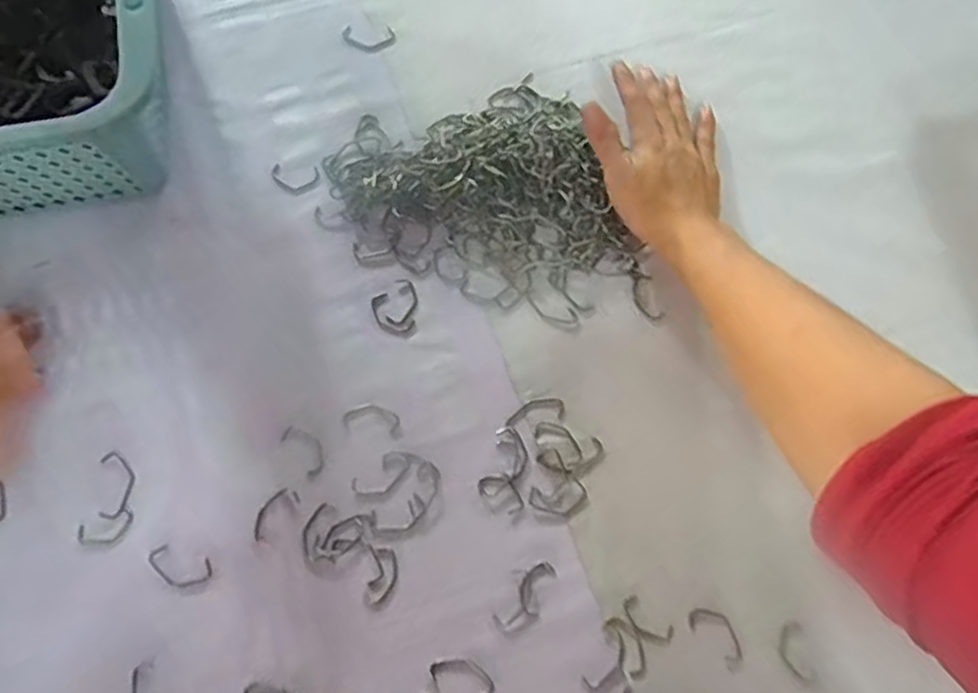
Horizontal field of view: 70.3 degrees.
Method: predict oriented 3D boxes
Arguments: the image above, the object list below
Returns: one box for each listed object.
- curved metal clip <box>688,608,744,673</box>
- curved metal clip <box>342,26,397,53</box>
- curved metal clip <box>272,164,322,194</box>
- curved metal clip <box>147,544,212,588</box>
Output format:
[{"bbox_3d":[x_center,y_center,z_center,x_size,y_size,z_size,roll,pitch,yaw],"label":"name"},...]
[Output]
[{"bbox_3d":[0.140,0.175,0.419,0.020,0.004,0.040,-41,77,-12],"label":"curved metal clip"},{"bbox_3d":[-0.096,-0.245,0.552,0.043,0.004,0.023,3,72,0],"label":"curved metal clip"},{"bbox_3d":[-0.143,-0.124,0.511,0.038,0.004,0.024,5,72,1],"label":"curved metal clip"},{"bbox_3d":[-0.191,0.136,0.426,0.041,0.004,0.021,15,73,4],"label":"curved metal clip"}]

